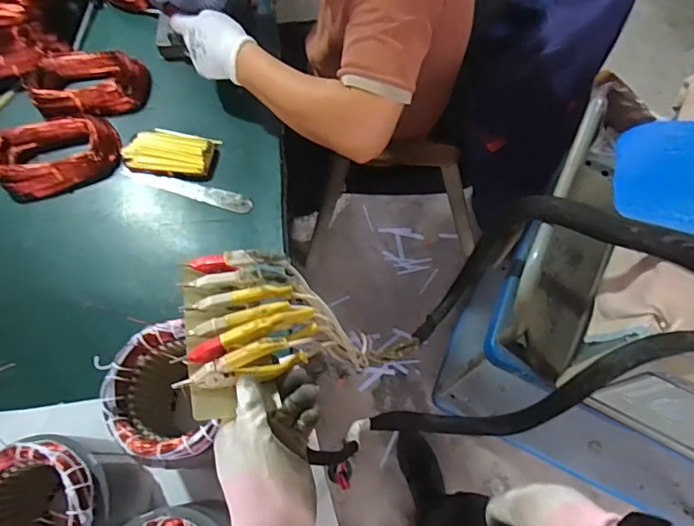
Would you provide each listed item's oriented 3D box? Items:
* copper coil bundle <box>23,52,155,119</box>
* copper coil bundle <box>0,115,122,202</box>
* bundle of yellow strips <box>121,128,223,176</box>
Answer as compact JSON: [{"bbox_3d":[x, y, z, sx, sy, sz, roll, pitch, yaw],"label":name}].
[{"bbox_3d":[-0.464,-0.313,0.852,0.199,0.041,0.123,-4,67,-2],"label":"copper coil bundle"},{"bbox_3d":[-0.482,-0.184,0.787,0.192,0.059,0.127,-29,70,-13],"label":"copper coil bundle"},{"bbox_3d":[-0.296,-0.183,0.800,0.144,0.027,0.078,9,67,3],"label":"bundle of yellow strips"}]

